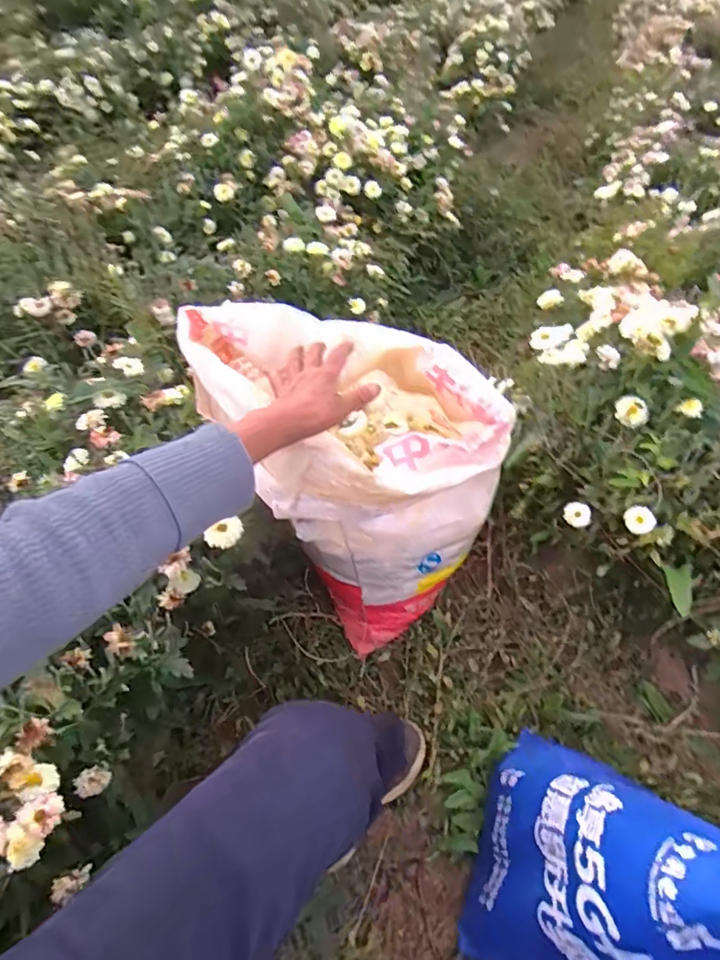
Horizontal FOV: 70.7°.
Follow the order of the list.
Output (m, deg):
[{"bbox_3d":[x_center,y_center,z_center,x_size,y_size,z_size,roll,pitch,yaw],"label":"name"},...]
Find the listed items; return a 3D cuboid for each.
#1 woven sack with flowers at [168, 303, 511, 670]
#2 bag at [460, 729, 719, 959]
[{"bbox_3d":[-0.013,0.031,0.830,0.338,0.591,0.368,-25,55,-22],"label":"woven sack with flowers"},{"bbox_3d":[0.324,0.422,0.563,0.300,0.347,0.283,21,52,15],"label":"bag"}]

